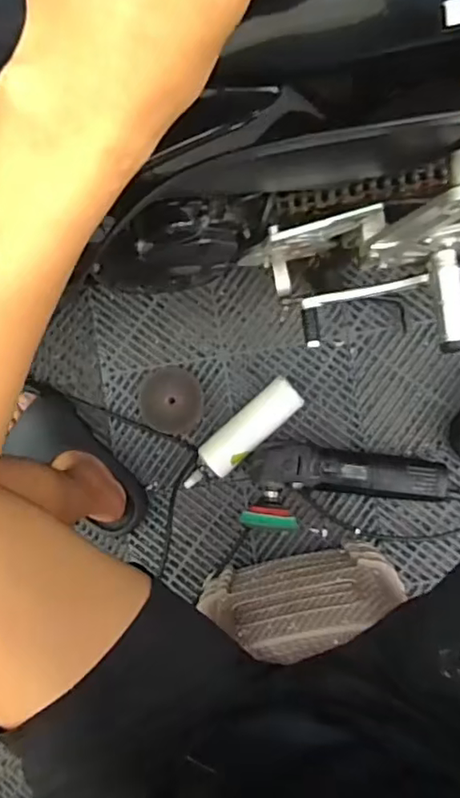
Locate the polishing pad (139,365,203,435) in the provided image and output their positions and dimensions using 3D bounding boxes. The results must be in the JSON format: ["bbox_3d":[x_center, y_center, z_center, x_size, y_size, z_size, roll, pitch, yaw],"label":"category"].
[{"bbox_3d":[-0.092,0.002,0.904,0.093,0.031,0.106,-5,90,5],"label":"polishing pad"}]

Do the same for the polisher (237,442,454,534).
[{"bbox_3d":[0.169,0.142,0.855,0.278,0.081,0.134,9,91,5],"label":"polisher"}]

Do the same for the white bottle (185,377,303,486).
[{"bbox_3d":[0.015,0.057,0.878,0.218,0.059,0.058,-43,87,4],"label":"white bottle"}]

